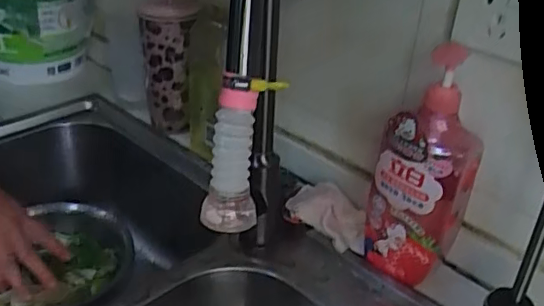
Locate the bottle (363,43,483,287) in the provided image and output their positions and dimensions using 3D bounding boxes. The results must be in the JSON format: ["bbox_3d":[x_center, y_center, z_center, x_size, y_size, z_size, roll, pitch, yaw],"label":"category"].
[{"bbox_3d":[0.160,0.020,0.612,0.099,0.252,0.055,26,38,32],"label":"bottle"}]

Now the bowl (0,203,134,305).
[{"bbox_3d":[-0.291,0.158,0.808,0.201,0.059,0.216,3,31,-2],"label":"bowl"}]

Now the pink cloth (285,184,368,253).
[{"bbox_3d":[0.076,0.079,0.724,0.103,0.029,0.078,46,51,7],"label":"pink cloth"}]

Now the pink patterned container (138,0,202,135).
[{"bbox_3d":[-0.153,-0.129,0.872,0.084,0.203,0.090,2,31,-2],"label":"pink patterned container"}]

